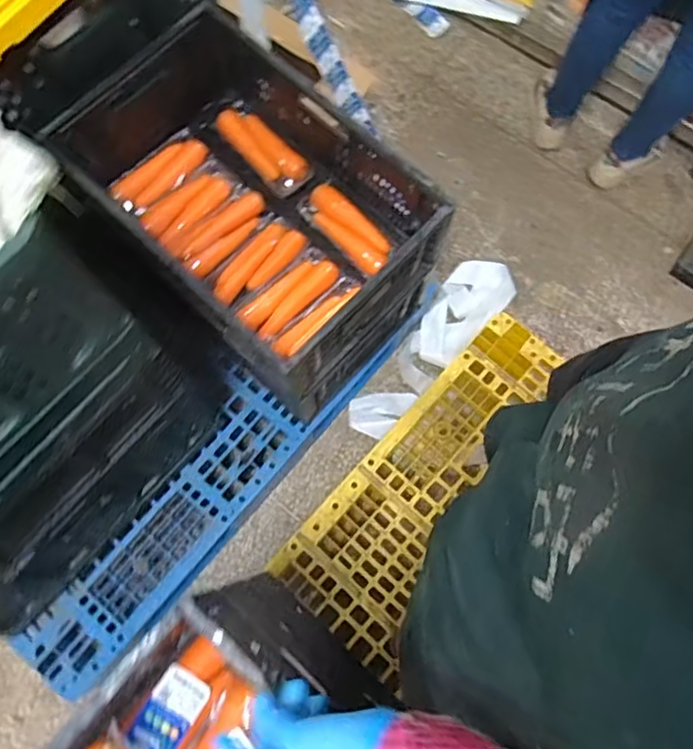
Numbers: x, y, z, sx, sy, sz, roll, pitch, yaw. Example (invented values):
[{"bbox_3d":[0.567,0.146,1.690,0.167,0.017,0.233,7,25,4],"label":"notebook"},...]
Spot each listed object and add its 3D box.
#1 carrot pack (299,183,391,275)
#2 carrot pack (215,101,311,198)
[{"bbox_3d":[0.003,-0.291,1.199,0.077,0.036,0.217,-41,79,-11],"label":"carrot pack"},{"bbox_3d":[-0.174,-0.475,1.259,0.086,0.038,0.244,-40,79,-11],"label":"carrot pack"}]

